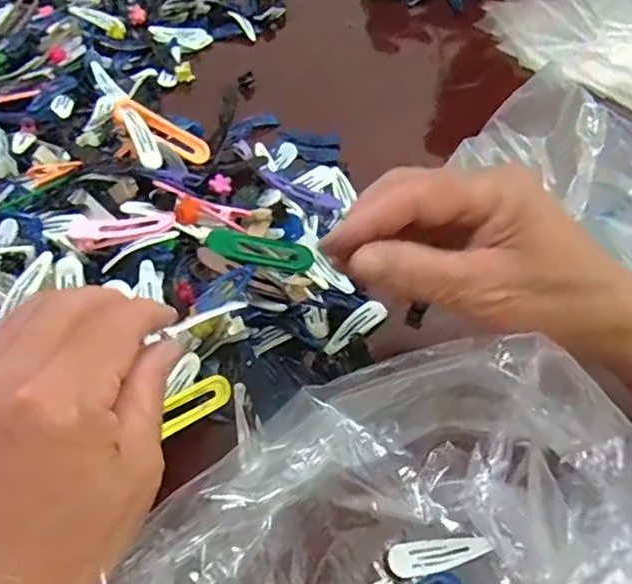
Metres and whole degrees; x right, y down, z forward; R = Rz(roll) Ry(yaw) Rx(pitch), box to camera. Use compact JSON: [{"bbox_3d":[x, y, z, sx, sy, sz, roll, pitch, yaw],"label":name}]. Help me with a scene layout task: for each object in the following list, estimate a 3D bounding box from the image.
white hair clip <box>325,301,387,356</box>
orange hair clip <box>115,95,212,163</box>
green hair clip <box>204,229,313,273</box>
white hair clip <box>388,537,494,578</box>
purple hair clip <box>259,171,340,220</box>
[{"bbox_3d":[0.021,0.019,0.316,0.040,0.004,0.014,-38,60,-8],"label":"white hair clip"},{"bbox_3d":[-0.090,-0.095,0.340,0.058,0.007,0.018,30,47,-18],"label":"orange hair clip"},{"bbox_3d":[-0.030,-0.022,0.312,0.057,0.004,0.017,11,75,-8],"label":"green hair clip"},{"bbox_3d":[0.054,0.115,0.251,0.044,0.005,0.013,-2,53,-7],"label":"white hair clip"},{"bbox_3d":[-0.010,-0.062,0.357,0.053,0.010,0.018,23,45,-25],"label":"purple hair clip"}]

